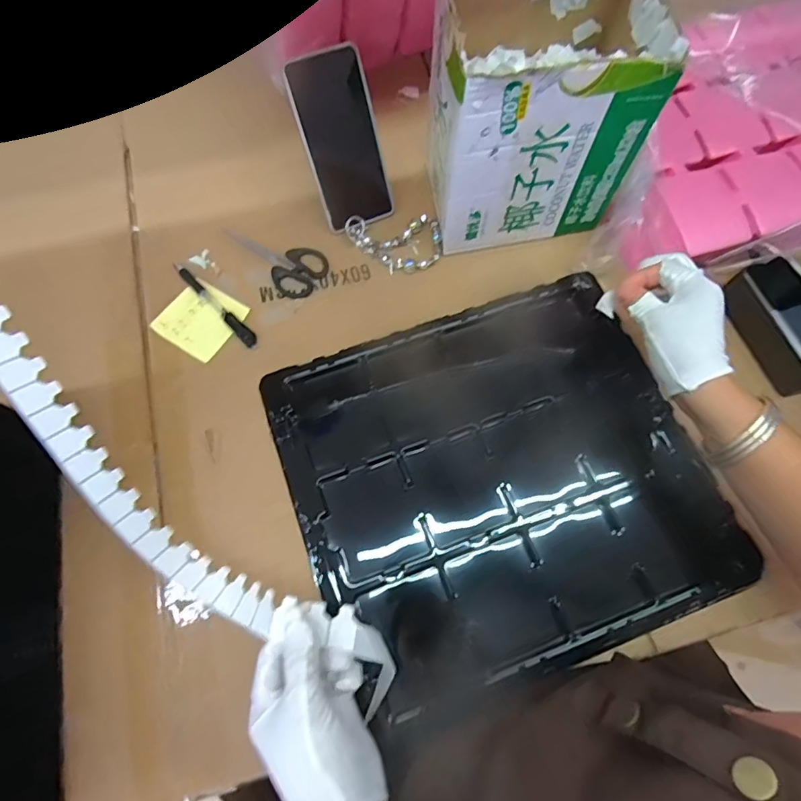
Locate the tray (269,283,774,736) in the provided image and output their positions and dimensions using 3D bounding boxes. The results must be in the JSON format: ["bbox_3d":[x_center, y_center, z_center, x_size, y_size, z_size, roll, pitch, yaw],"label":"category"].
[{"bbox_3d":[0.091,0.067,0.470,0.367,0.019,0.325,-19,72,-8],"label":"tray"}]

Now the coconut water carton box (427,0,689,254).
[{"bbox_3d":[0.127,-0.283,0.495,0.185,0.202,0.159,-8,70,-4],"label":"coconut water carton box"}]

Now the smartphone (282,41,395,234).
[{"bbox_3d":[-0.058,-0.269,0.521,0.080,0.163,0.012,-24,36,-9],"label":"smartphone"}]

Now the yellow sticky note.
[{"bbox_3d":[-0.212,-0.088,0.530,0.079,0.006,0.074,33,73,10],"label":"yellow sticky note"}]

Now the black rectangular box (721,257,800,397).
[{"bbox_3d":[0.393,-0.076,0.507,0.058,0.055,0.131,-24,72,-10],"label":"black rectangular box"}]

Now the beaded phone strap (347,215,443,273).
[{"bbox_3d":[-0.005,-0.177,0.558,0.101,0.015,0.070,-6,70,-3],"label":"beaded phone strap"}]

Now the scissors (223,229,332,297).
[{"bbox_3d":[-0.146,-0.164,0.561,0.135,0.016,0.060,34,73,10],"label":"scissors"}]

